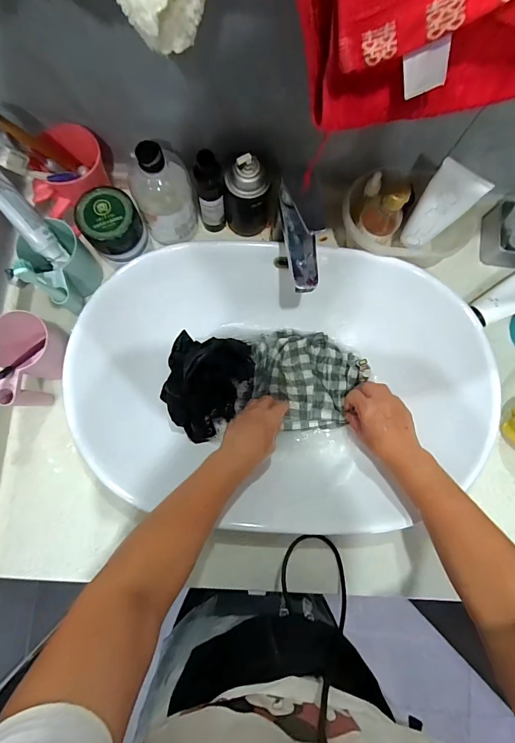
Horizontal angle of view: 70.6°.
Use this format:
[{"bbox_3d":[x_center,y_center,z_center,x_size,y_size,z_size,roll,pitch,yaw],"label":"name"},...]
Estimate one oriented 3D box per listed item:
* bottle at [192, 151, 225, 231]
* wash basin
[{"bbox_3d":[-0.065,-0.243,0.505,0.036,0.138,0.030,-7,83,-3],"label":"bottle"},{"bbox_3d":[0.034,0.023,0.543,0.559,0.116,0.384,0,83,-2],"label":"wash basin"}]

